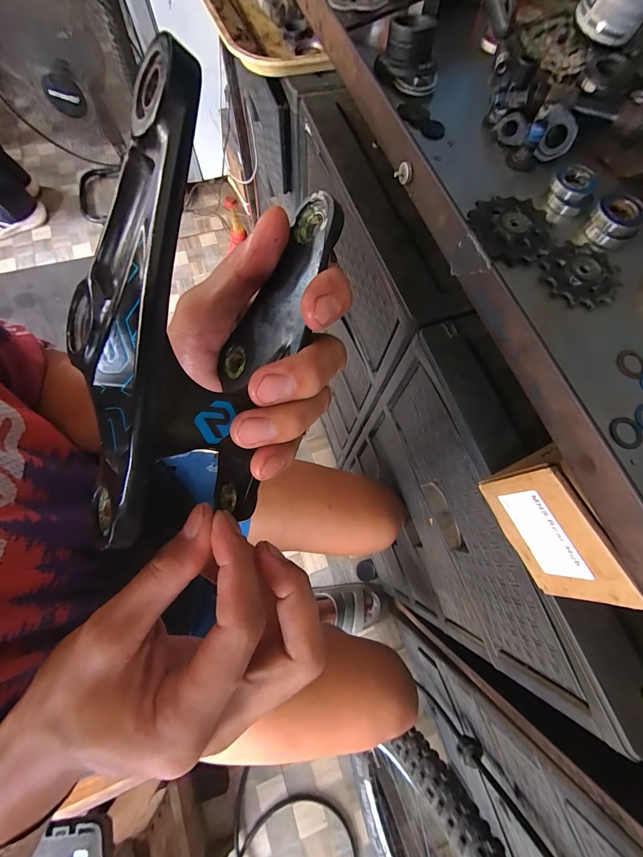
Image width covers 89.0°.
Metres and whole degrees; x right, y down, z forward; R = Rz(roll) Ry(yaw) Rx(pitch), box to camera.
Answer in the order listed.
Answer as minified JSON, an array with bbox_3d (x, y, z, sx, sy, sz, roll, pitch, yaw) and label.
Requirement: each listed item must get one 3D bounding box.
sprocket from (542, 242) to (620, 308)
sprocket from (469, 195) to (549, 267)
[{"bbox_3d":[0.155,-0.092,0.194,0.042,0.006,0.041,-10,73,-6],"label":"sprocket"},{"bbox_3d":[0.118,-0.125,0.203,0.048,0.004,0.049,-11,73,-6],"label":"sprocket"}]

